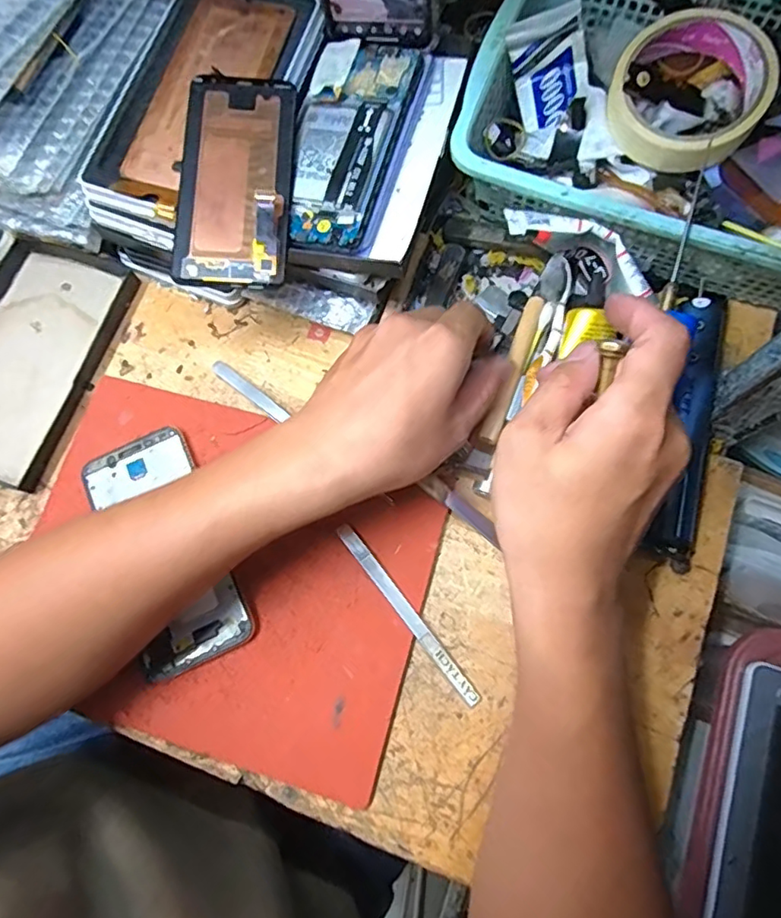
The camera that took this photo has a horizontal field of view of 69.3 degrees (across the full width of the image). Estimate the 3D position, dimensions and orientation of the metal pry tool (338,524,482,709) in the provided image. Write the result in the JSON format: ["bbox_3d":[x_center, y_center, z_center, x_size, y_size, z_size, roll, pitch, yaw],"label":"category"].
[{"bbox_3d":[0.010,0.093,0.342,0.010,0.004,0.129,-37,78,-9],"label":"metal pry tool"}]

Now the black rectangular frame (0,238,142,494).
[{"bbox_3d":[-0.260,-0.073,0.402,0.105,0.018,0.175,19,76,5],"label":"black rectangular frame"}]

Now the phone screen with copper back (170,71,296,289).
[{"bbox_3d":[-0.094,-0.173,0.341,0.064,0.008,0.140,0,76,4],"label":"phone screen with copper back"}]

